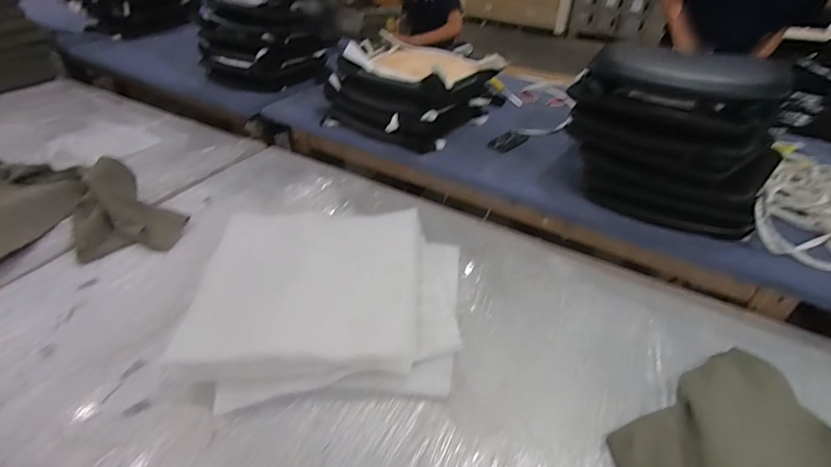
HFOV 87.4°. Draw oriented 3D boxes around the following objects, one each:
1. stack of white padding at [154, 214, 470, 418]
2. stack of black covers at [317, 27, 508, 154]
[{"bbox_3d":[-0.219,0.148,1.115,0.659,0.075,0.615,4,46,0],"label":"stack of white padding"},{"bbox_3d":[-0.019,-0.546,1.662,0.505,0.252,0.486,24,44,27],"label":"stack of black covers"}]

